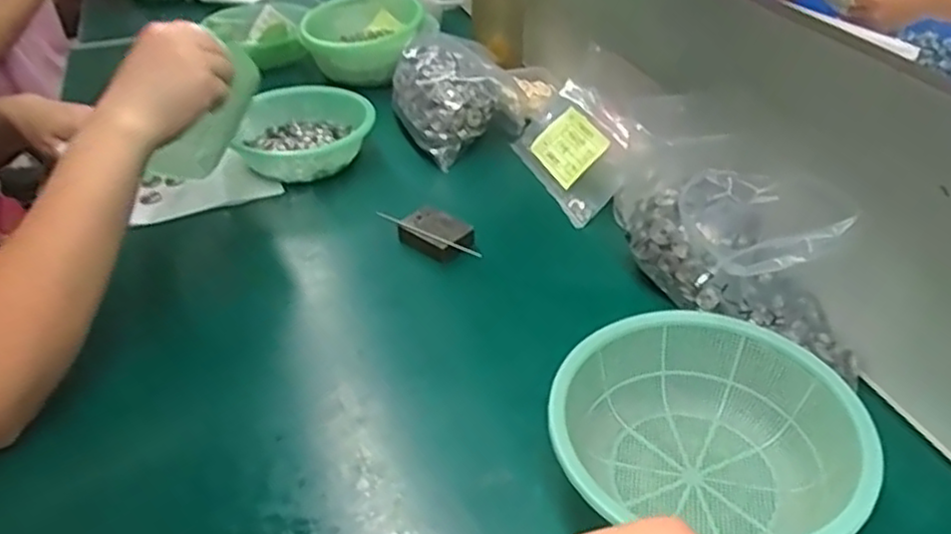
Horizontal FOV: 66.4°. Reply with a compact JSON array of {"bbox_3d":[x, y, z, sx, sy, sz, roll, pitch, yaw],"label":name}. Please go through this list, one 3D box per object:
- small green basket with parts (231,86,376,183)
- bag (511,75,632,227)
[{"bbox_3d":[-0.195,-0.153,0.828,0.160,0.049,0.139,-4,37,-4],"label":"small green basket with parts"},{"bbox_3d":[0.103,-0.126,0.770,0.021,0.102,0.180,29,21,-36],"label":"bag"}]

